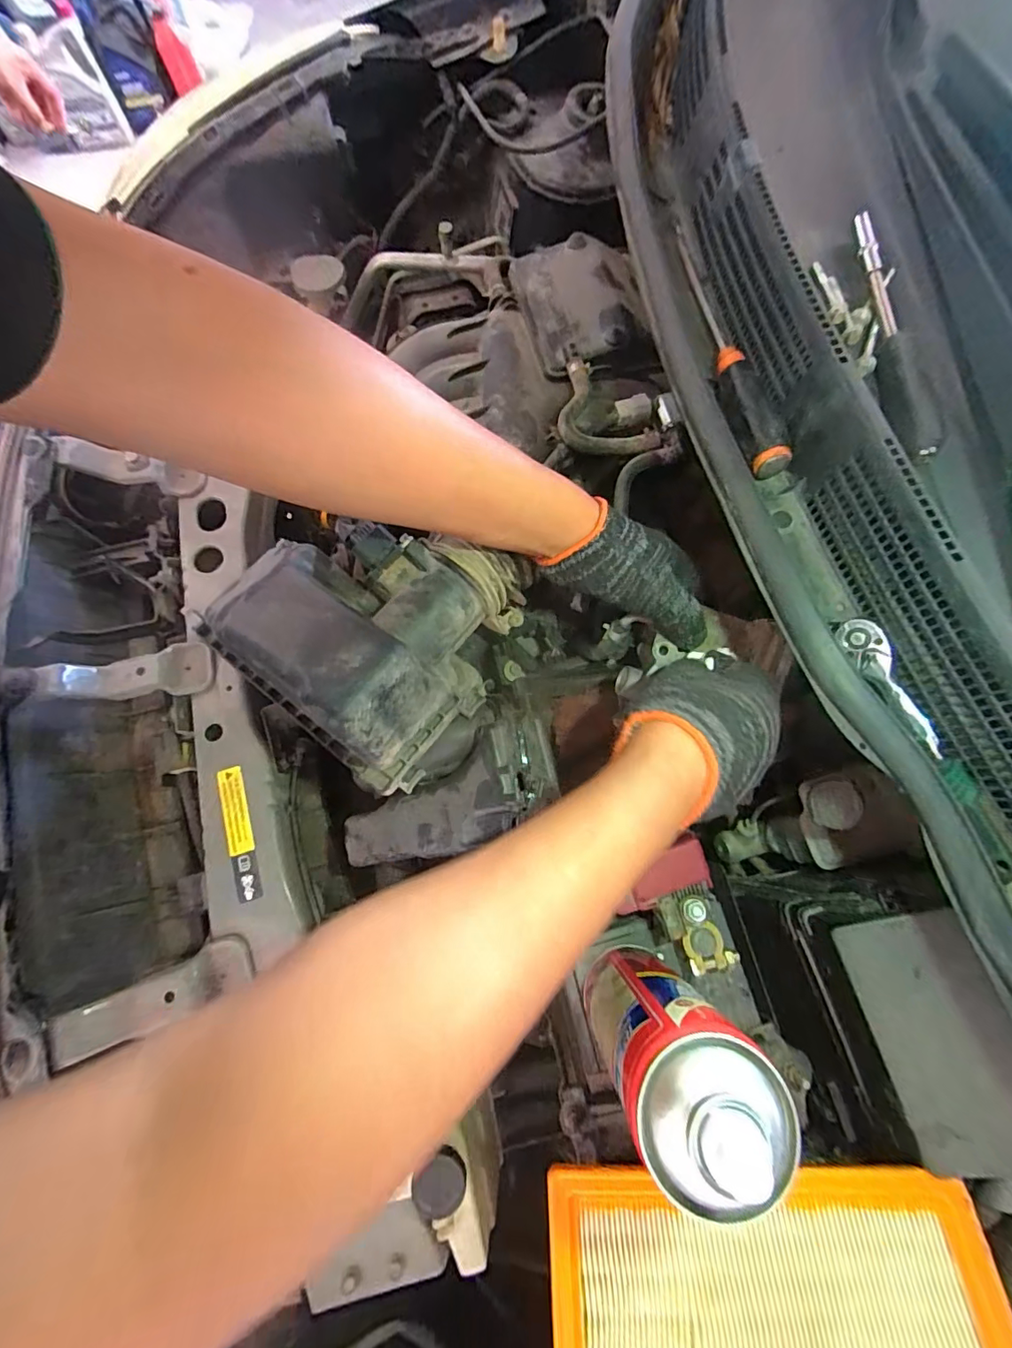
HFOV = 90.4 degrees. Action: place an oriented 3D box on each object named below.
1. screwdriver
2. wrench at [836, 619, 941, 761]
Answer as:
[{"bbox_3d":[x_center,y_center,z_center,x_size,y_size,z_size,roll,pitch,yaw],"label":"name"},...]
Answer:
[{"bbox_3d":[0.161,-0.217,0.361,0.027,0.026,0.170,-13,75,-4],"label":"screwdriver"},{"bbox_3d":[0.228,0.006,0.297,0.018,0.014,0.086,-24,76,-7],"label":"wrench"}]

